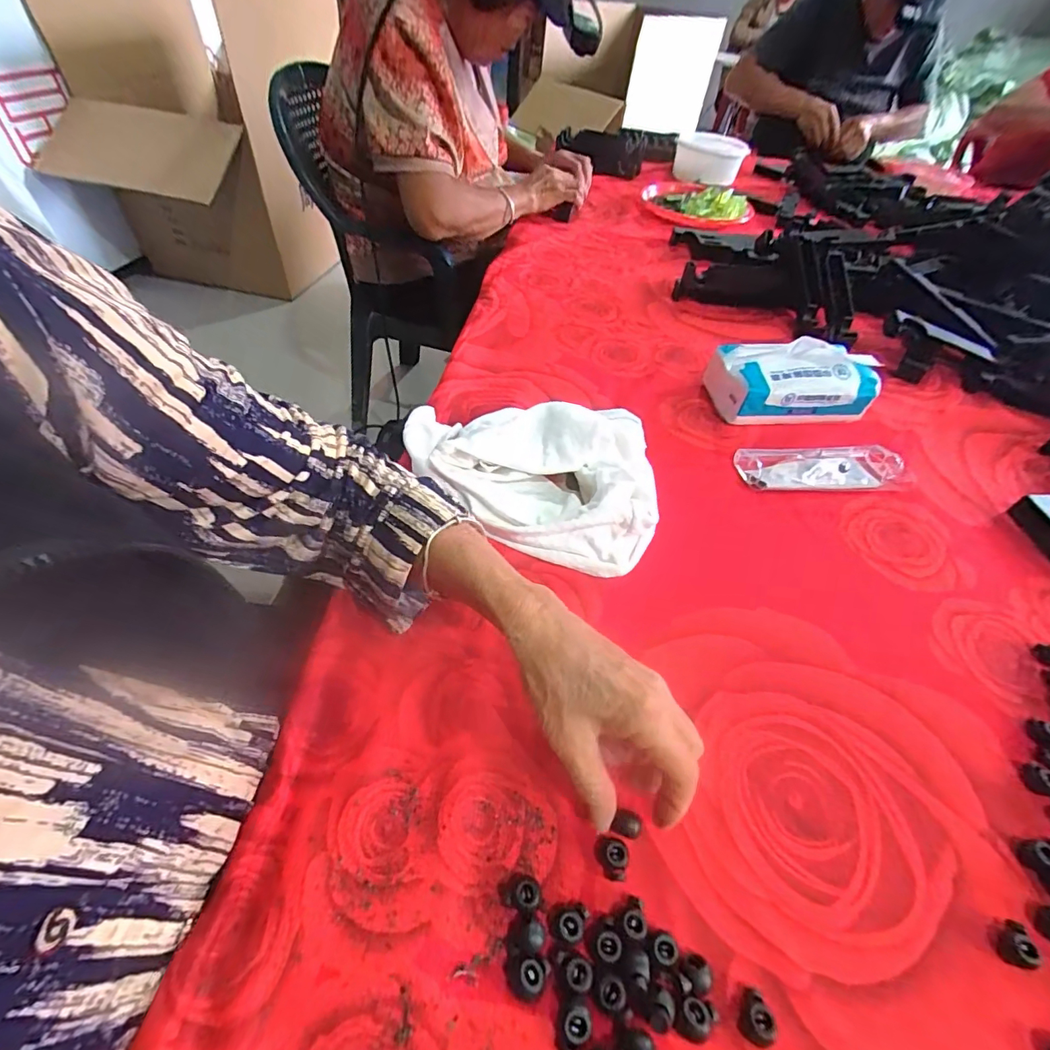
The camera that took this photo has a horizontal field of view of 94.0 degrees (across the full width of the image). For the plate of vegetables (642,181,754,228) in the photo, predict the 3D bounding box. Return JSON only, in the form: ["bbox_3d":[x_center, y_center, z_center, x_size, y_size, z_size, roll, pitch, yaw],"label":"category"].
[{"bbox_3d":[0.337,-0.644,0.981,0.219,0.033,0.194,35,55,24],"label":"plate of vegetables"}]

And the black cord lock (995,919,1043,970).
[{"bbox_3d":[0.253,0.217,0.253,0.013,0.011,0.019,6,49,1],"label":"black cord lock"}]

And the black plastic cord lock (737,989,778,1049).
[{"bbox_3d":[0.108,0.230,0.228,0.014,0.011,0.018,30,53,21],"label":"black plastic cord lock"}]

